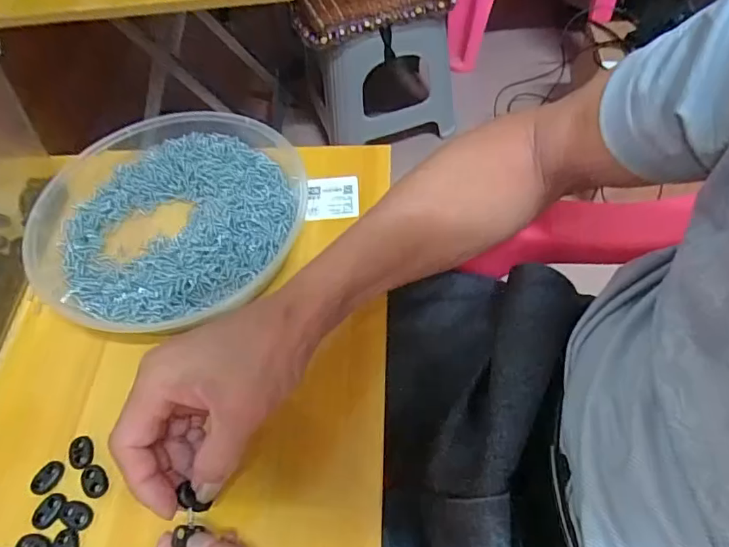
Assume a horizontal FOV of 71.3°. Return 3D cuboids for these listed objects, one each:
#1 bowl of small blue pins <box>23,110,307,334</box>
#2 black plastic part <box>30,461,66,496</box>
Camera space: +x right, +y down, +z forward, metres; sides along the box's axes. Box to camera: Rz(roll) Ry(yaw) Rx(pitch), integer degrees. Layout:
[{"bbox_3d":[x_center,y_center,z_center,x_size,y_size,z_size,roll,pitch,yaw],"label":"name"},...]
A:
[{"bbox_3d":[-0.165,-0.044,0.432,0.214,0.043,0.217,-2,56,3],"label":"bowl of small blue pins"},{"bbox_3d":[-0.212,0.136,0.339,0.016,0.004,0.021,19,60,17],"label":"black plastic part"}]

